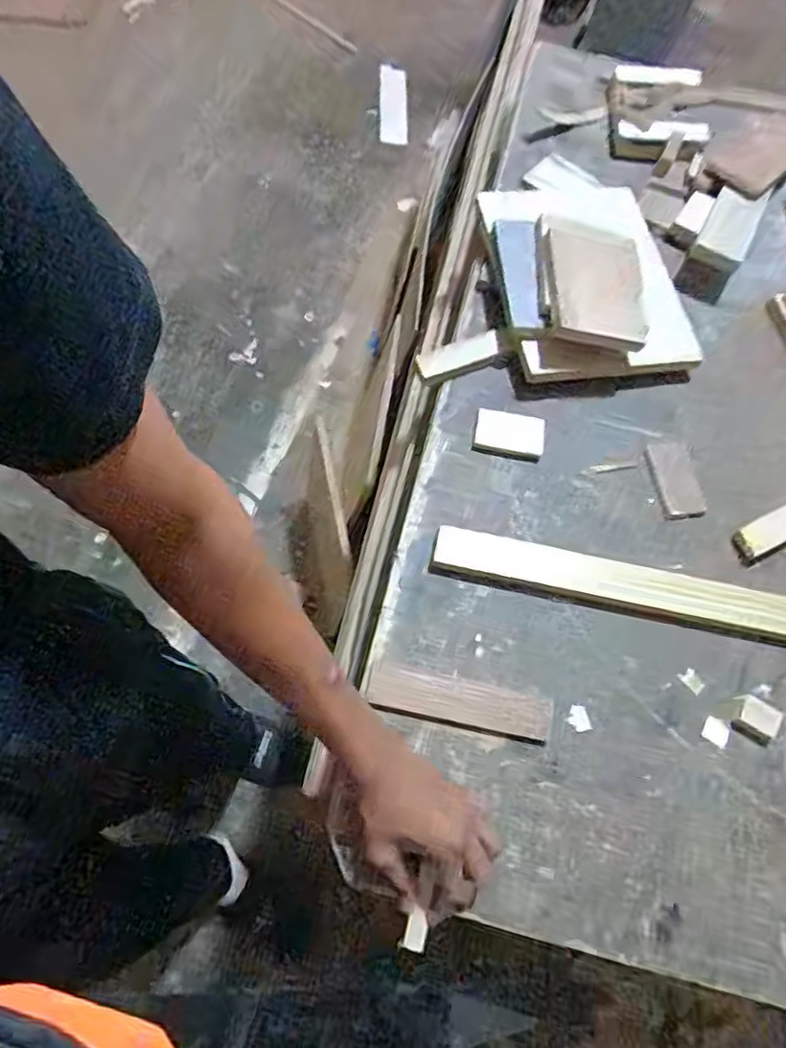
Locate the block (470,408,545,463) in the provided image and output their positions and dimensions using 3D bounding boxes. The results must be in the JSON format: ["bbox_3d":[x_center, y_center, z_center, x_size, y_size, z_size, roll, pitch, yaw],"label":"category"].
[{"bbox_3d":[0.130,-0.100,0.695,0.077,0.009,0.053,12,68,3],"label":"block"}]

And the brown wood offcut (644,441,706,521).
[{"bbox_3d":[0.317,-0.050,0.698,0.049,0.006,0.093,-8,69,-5],"label":"brown wood offcut"}]

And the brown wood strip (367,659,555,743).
[{"bbox_3d":[0.062,0.169,0.589,0.172,0.008,0.040,13,69,3],"label":"brown wood strip"}]

